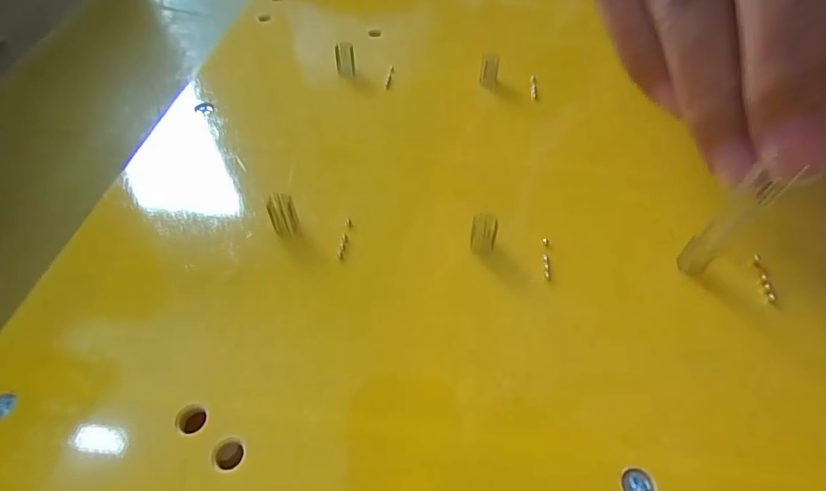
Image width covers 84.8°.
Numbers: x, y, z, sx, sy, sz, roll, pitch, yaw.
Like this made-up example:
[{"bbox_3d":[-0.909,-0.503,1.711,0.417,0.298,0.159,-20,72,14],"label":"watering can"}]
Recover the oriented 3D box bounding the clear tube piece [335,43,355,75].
[{"bbox_3d":[-0.023,-0.062,0.150,0.006,0.010,0.004,-9,56,-7],"label":"clear tube piece"}]

